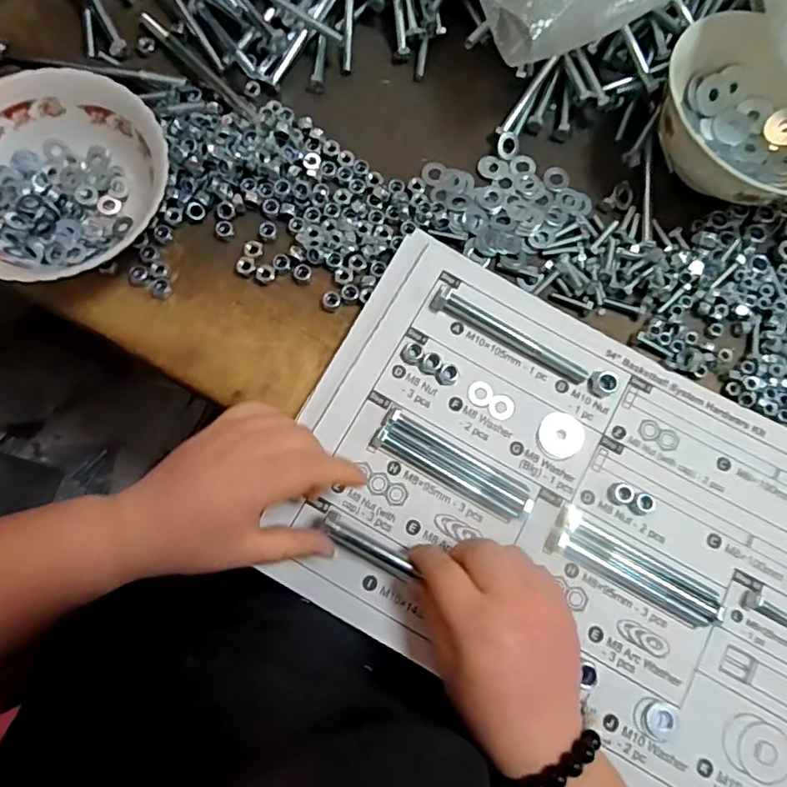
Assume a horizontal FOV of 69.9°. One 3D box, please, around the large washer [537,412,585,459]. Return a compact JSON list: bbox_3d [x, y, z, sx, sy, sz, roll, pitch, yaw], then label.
[{"bbox_3d":[0.108,0.027,0.364,0.028,0.004,0.030,0,76,-2],"label":"large washer"}]

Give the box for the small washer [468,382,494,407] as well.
[{"bbox_3d":[0.057,0.000,0.368,0.016,0.004,0.017,0,76,-2],"label":"small washer"}]

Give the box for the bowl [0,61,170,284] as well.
[{"bbox_3d":[-0.225,-0.138,0.377,0.132,0.053,0.142,0,76,-2],"label":"bowl"}]

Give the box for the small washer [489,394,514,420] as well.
[{"bbox_3d":[0.071,0.009,0.366,0.016,0.004,0.017,0,76,-2],"label":"small washer"}]

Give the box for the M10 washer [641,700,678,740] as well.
[{"bbox_3d":[0.153,0.188,0.322,0.019,0.004,0.020,0,76,-2],"label":"M10 washer"}]

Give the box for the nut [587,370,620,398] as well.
[{"bbox_3d":[0.139,-0.007,0.371,0.019,0.007,0.019,0,76,-2],"label":"nut"}]

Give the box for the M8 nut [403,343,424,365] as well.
[{"bbox_3d":[0.013,-0.026,0.368,0.013,0.008,0.013,0,76,-2],"label":"M8 nut"}]

